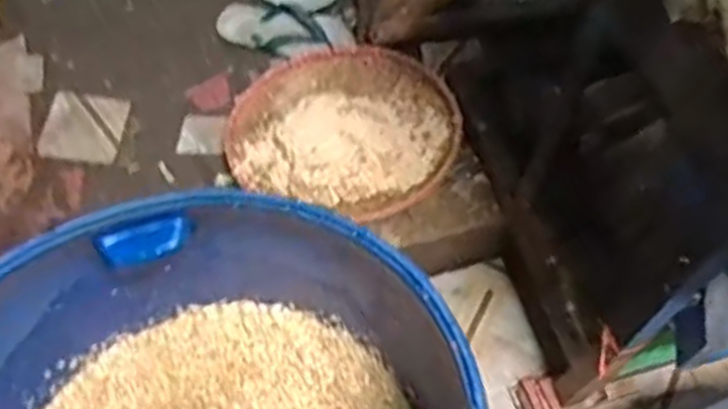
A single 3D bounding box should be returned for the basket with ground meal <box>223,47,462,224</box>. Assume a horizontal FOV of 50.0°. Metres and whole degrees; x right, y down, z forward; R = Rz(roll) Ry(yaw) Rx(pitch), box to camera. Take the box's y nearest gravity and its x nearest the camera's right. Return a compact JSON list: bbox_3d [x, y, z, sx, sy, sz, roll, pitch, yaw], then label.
[{"bbox_3d":[-0.039,-0.130,1.345,0.391,0.098,0.331,22,61,10],"label":"basket with ground meal"}]

